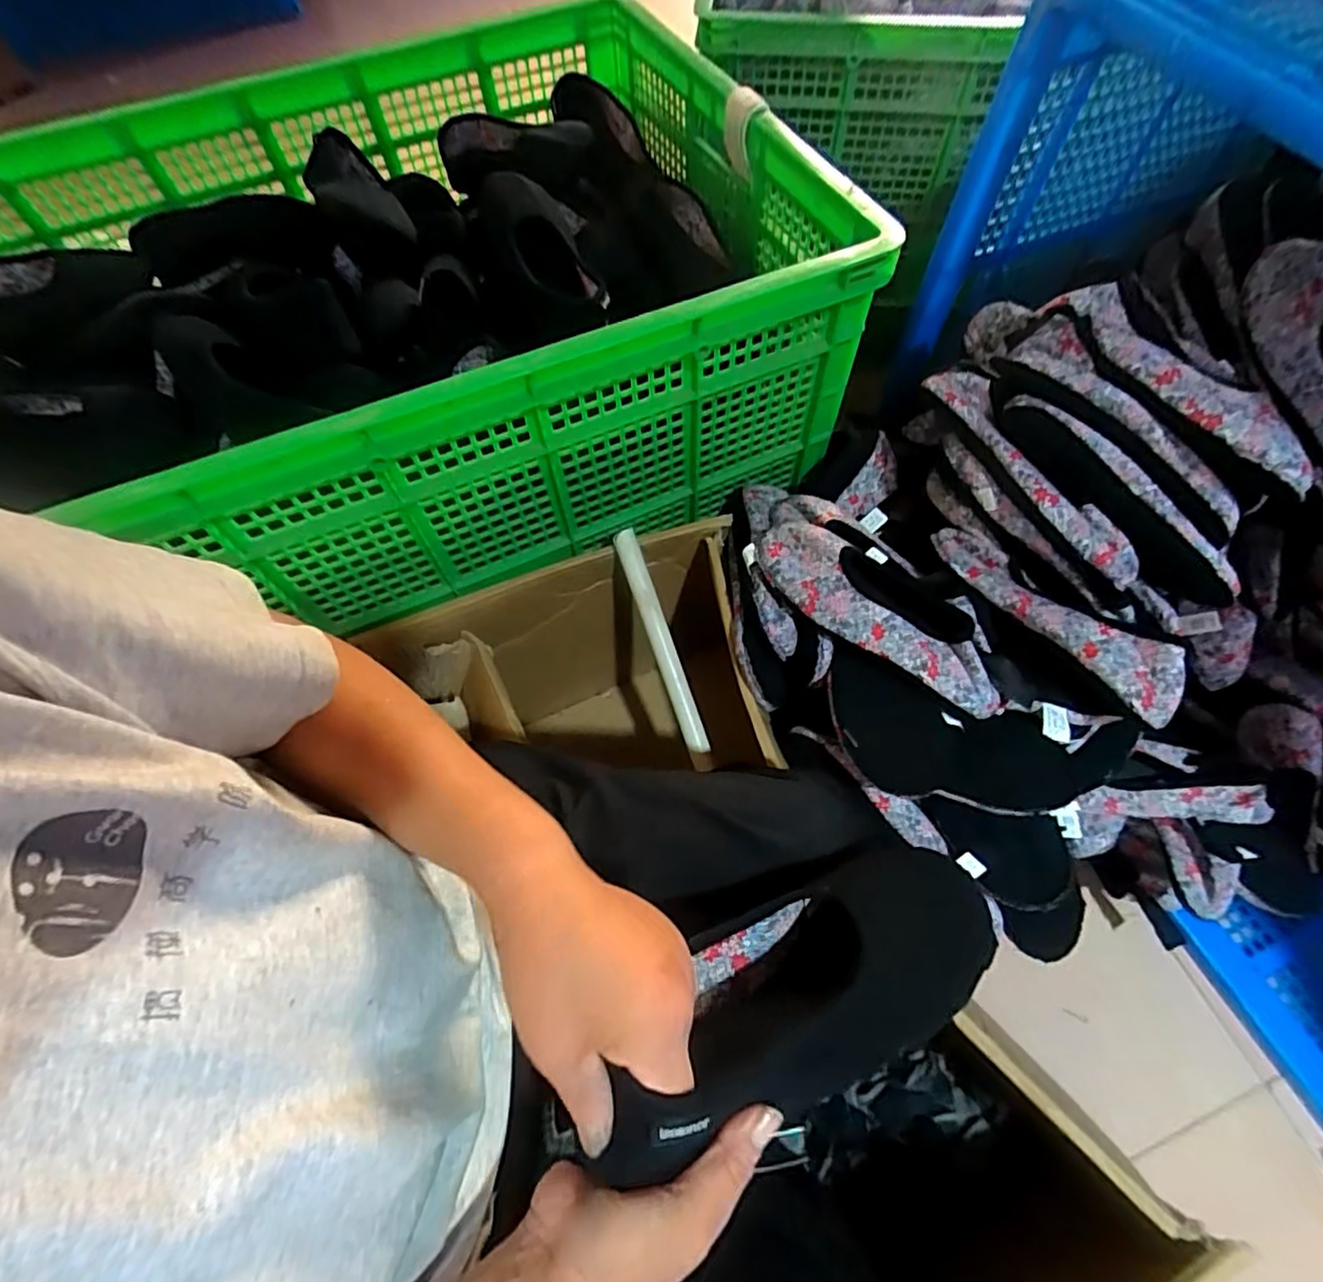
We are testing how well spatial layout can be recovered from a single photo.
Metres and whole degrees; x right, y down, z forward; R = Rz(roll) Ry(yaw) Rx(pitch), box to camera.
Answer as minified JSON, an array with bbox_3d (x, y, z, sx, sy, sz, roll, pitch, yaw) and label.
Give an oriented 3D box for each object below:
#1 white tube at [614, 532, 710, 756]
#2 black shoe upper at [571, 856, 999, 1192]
[{"bbox_3d":[0.000,0.001,0.678,0.024,0.021,0.248,-20,90,-8],"label":"white tube"},{"bbox_3d":[0.073,0.196,0.350,0.234,0.065,0.090,-29,65,-14],"label":"black shoe upper"}]

